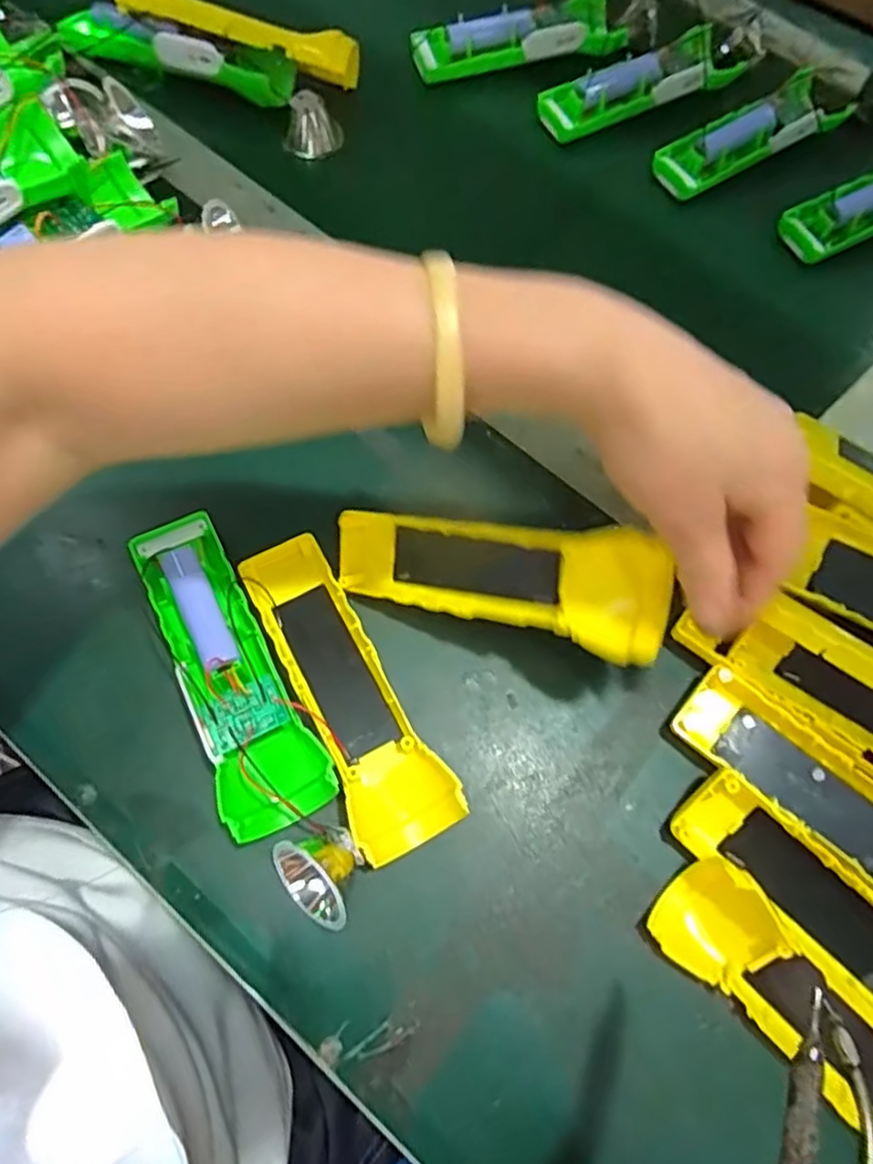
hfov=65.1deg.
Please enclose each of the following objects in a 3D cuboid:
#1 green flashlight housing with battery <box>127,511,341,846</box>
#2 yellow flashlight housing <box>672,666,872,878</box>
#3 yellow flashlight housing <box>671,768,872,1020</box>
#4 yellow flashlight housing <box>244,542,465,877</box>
[{"bbox_3d":[-0.102,0.038,0.332,0.049,0.033,0.162,-24,72,-11],"label":"green flashlight housing with battery"},{"bbox_3d":[0.194,0.109,0.333,0.162,0.020,0.046,40,73,12],"label":"yellow flashlight housing"},{"bbox_3d":[0.183,0.158,0.310,0.161,0.027,0.043,41,73,13],"label":"yellow flashlight housing"},{"bbox_3d":[-0.047,0.054,0.343,0.047,0.029,0.161,-27,72,-12],"label":"yellow flashlight housing"}]

